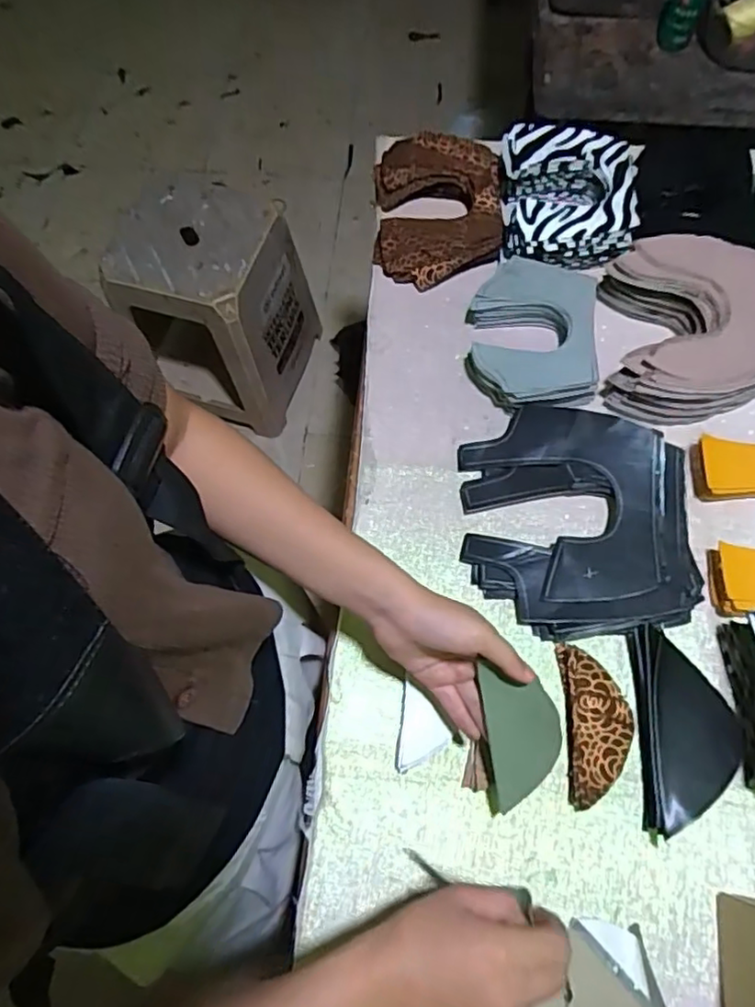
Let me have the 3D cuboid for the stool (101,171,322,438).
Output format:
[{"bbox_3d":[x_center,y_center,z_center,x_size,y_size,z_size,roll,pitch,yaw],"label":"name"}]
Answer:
[{"bbox_3d":[-0.322,-0.411,1.312,0.305,0.376,0.309,16,70,7],"label":"stool"}]

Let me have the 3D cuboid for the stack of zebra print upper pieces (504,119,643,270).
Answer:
[{"bbox_3d":[0.206,-0.326,0.671,0.138,0.068,0.162,2,67,4],"label":"stack of zebra print upper pieces"}]

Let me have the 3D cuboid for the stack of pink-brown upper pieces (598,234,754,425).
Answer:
[{"bbox_3d":[0.318,-0.170,0.600,0.182,0.059,0.180,4,67,4],"label":"stack of pink-brown upper pieces"}]

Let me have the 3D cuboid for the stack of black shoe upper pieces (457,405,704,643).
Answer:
[{"bbox_3d":[0.174,0.012,0.548,0.189,0.035,0.204,1,67,3],"label":"stack of black shoe upper pieces"}]

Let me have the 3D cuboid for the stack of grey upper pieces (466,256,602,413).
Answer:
[{"bbox_3d":[0.154,-0.169,0.618,0.123,0.039,0.160,3,67,4],"label":"stack of grey upper pieces"}]

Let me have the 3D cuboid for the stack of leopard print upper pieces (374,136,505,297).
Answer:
[{"bbox_3d":[0.066,-0.327,0.688,0.138,0.047,0.181,0,67,3],"label":"stack of leopard print upper pieces"}]

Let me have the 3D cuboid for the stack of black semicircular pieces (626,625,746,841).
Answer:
[{"bbox_3d":[0.241,0.173,0.482,0.072,0.035,0.144,0,67,2],"label":"stack of black semicircular pieces"}]

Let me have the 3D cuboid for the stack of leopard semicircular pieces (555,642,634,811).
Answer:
[{"bbox_3d":[0.174,0.174,0.492,0.049,0.019,0.119,1,67,3],"label":"stack of leopard semicircular pieces"}]

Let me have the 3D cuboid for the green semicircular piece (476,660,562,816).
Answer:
[{"bbox_3d":[0.106,0.169,0.448,0.050,0.004,0.103,-8,92,11],"label":"green semicircular piece"}]

